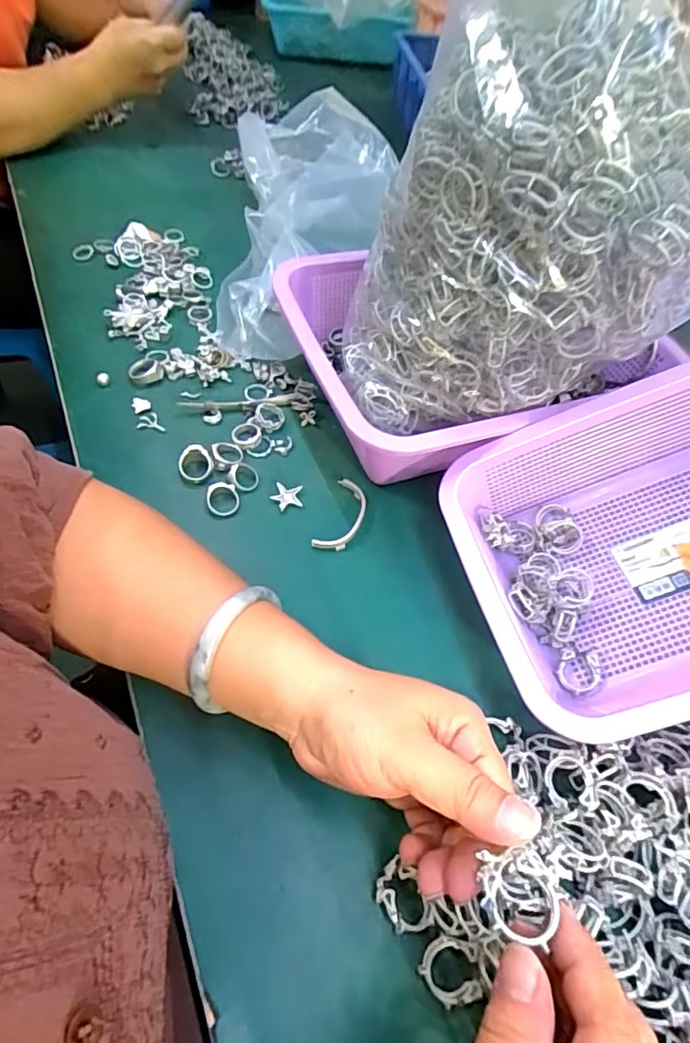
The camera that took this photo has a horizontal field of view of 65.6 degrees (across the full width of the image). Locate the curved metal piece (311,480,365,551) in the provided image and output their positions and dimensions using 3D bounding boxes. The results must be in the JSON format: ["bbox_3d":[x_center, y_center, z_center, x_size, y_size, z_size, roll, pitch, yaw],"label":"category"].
[{"bbox_3d":[-0.001,-0.004,0.393,0.027,0.008,0.063,18,56,7],"label":"curved metal piece"}]

